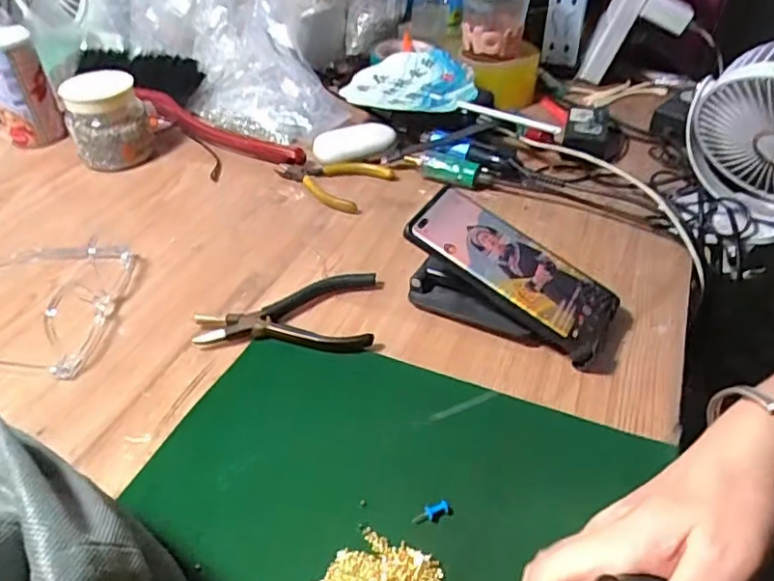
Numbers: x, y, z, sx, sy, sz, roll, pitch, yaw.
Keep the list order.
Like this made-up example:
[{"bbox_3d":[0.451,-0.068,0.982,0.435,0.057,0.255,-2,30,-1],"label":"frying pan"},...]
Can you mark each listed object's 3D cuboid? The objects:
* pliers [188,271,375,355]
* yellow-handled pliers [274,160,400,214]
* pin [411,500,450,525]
[{"bbox_3d":[-0.080,0.017,0.474,0.137,0.017,0.080,-1,41,1],"label":"pliers"},{"bbox_3d":[-0.061,-0.125,0.635,0.121,0.011,0.085,23,47,25],"label":"yellow-handled pliers"},{"bbox_3d":[0.025,0.129,0.342,0.023,0.008,0.006,-27,45,-6],"label":"pin"}]

